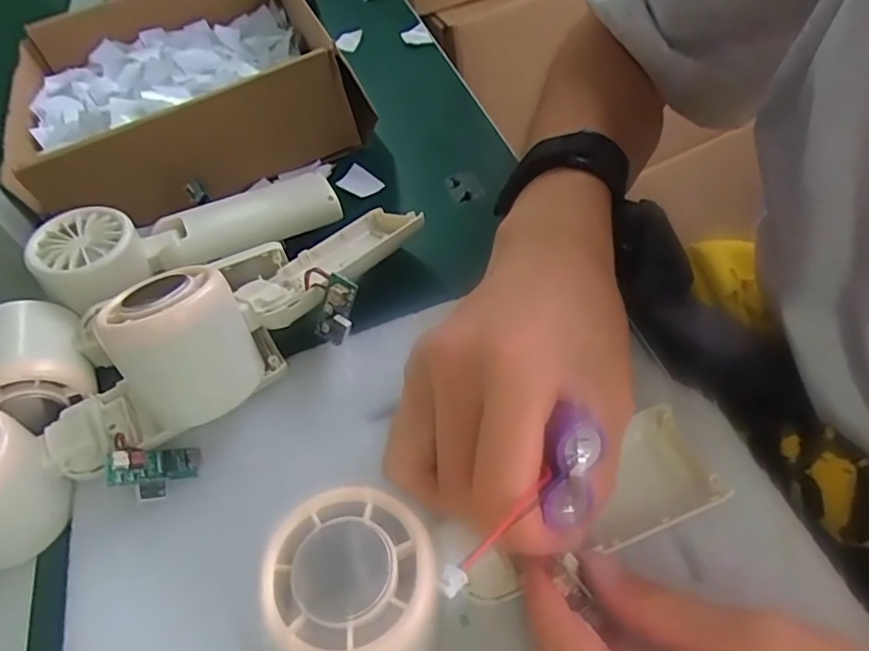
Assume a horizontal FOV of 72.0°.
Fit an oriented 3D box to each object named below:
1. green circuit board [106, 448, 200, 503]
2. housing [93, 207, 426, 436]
[{"bbox_3d":[-0.124,0.066,0.262,0.037,0.022,0.007,9,-1,-43],"label":"green circuit board"},{"bbox_3d":[-0.072,-0.022,0.287,0.164,0.056,0.067,-39,57,-20],"label":"housing"}]

